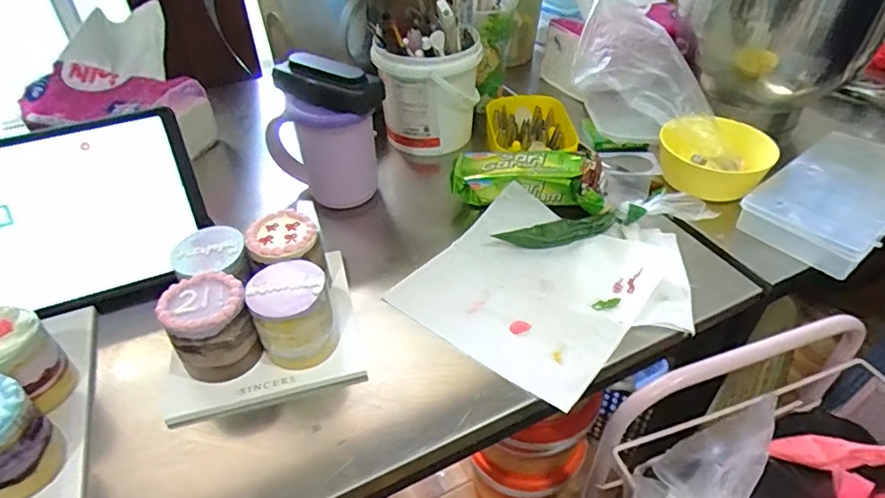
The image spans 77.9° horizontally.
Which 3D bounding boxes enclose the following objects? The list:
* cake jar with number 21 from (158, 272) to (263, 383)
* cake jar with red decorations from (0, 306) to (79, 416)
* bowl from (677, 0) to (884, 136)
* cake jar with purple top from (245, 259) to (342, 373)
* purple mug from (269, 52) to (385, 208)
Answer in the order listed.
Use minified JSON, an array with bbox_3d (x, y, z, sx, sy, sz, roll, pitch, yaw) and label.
[{"bbox_3d":[-0.172,0.059,0.411,0.056,0.063,0.053,-21,45,-22],"label":"cake jar with number 21"},{"bbox_3d":[-0.303,0.082,0.386,0.057,0.064,0.056,0,41,0],"label":"cake jar with red decorations"},{"bbox_3d":[0.431,-0.278,0.680,0.257,0.207,0.188,16,44,19],"label":"bowl"},{"bbox_3d":[-0.115,0.049,0.424,0.056,0.060,0.060,-20,45,-20],"label":"cake jar with purple top"},{"bbox_3d":[-0.127,-0.116,0.565,0.127,0.132,0.082,11,43,13],"label":"purple mug"}]

